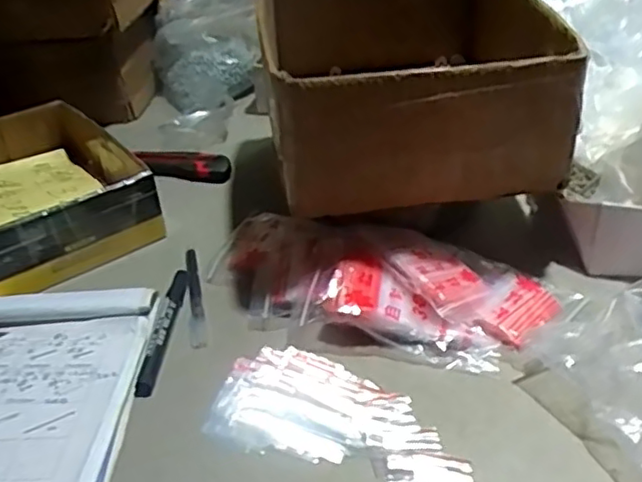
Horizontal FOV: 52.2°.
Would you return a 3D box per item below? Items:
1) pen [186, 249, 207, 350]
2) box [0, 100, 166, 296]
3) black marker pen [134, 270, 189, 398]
[{"bbox_3d":[-0.114,0.050,0.593,0.013,0.016,0.121,-9,36,-7],"label":"pen"},{"bbox_3d":[-0.297,-0.056,0.700,0.183,0.075,0.243,-27,41,-29],"label":"box"},{"bbox_3d":[-0.132,0.074,0.555,0.016,0.013,0.140,-1,35,4],"label":"black marker pen"}]

